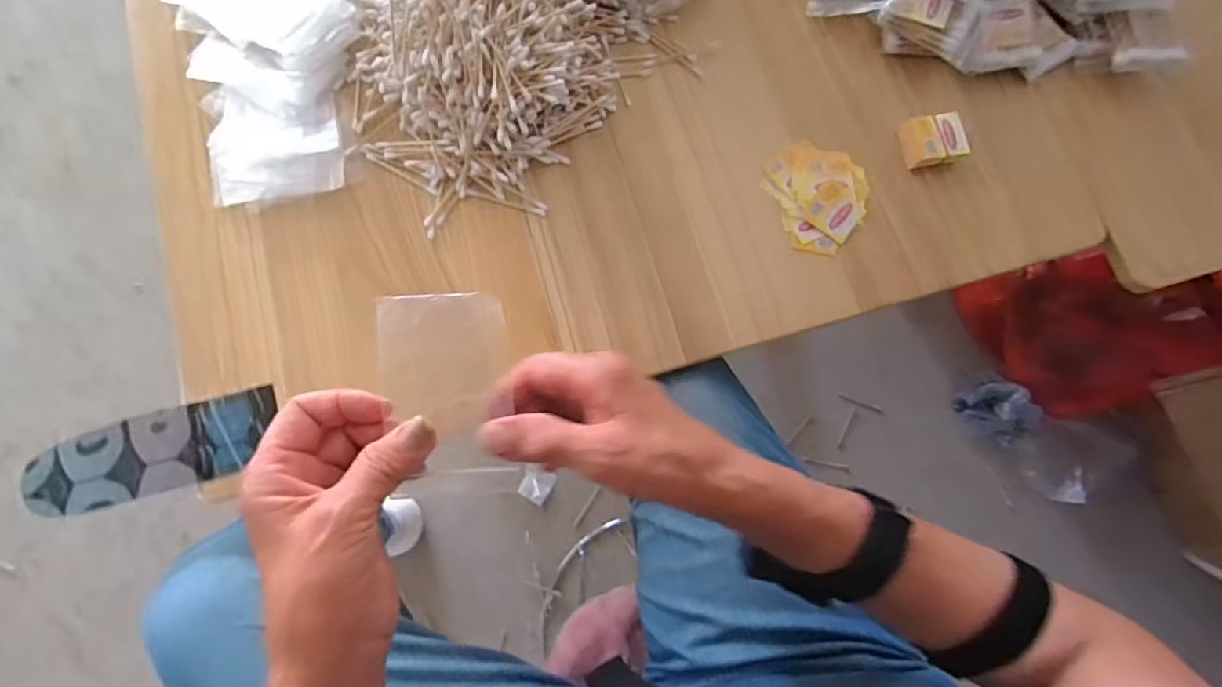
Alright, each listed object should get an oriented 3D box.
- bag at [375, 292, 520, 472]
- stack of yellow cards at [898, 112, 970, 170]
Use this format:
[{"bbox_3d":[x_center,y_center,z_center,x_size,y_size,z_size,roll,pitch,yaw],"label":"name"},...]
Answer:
[{"bbox_3d":[-0.086,0.022,0.308,0.063,0.004,0.093,-5,92,-10],"label":"bag"},{"bbox_3d":[0.281,-0.179,0.509,0.048,0.020,0.046,-9,78,-2],"label":"stack of yellow cards"}]

